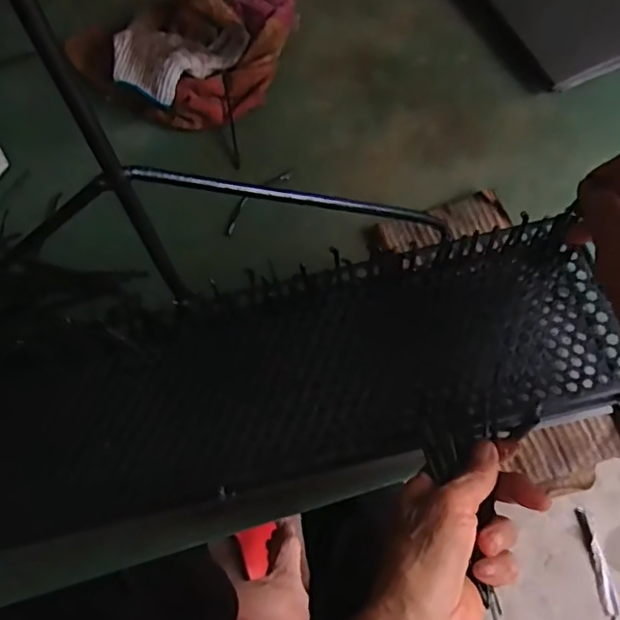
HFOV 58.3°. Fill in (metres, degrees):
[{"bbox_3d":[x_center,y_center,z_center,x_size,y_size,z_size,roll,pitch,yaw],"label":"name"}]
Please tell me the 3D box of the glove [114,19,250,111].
[{"bbox_3d":[-0.138,-0.278,0.590,0.151,0.050,0.093,-41,73,-12],"label":"glove"}]

